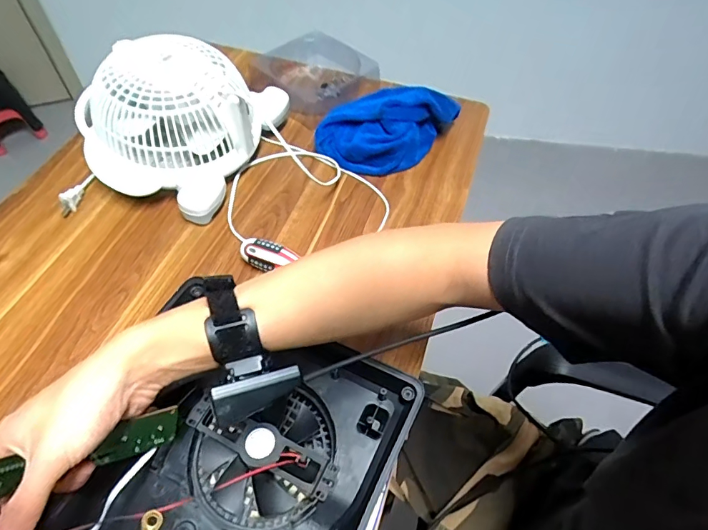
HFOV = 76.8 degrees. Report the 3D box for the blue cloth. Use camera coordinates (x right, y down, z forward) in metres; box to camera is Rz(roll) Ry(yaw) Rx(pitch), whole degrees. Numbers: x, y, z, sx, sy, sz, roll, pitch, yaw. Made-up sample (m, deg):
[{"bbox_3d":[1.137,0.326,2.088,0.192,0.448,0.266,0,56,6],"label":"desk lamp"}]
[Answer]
[{"bbox_3d":[0.051,-0.197,0.647,0.205,0.074,0.100,0,55,-3],"label":"blue cloth"}]

